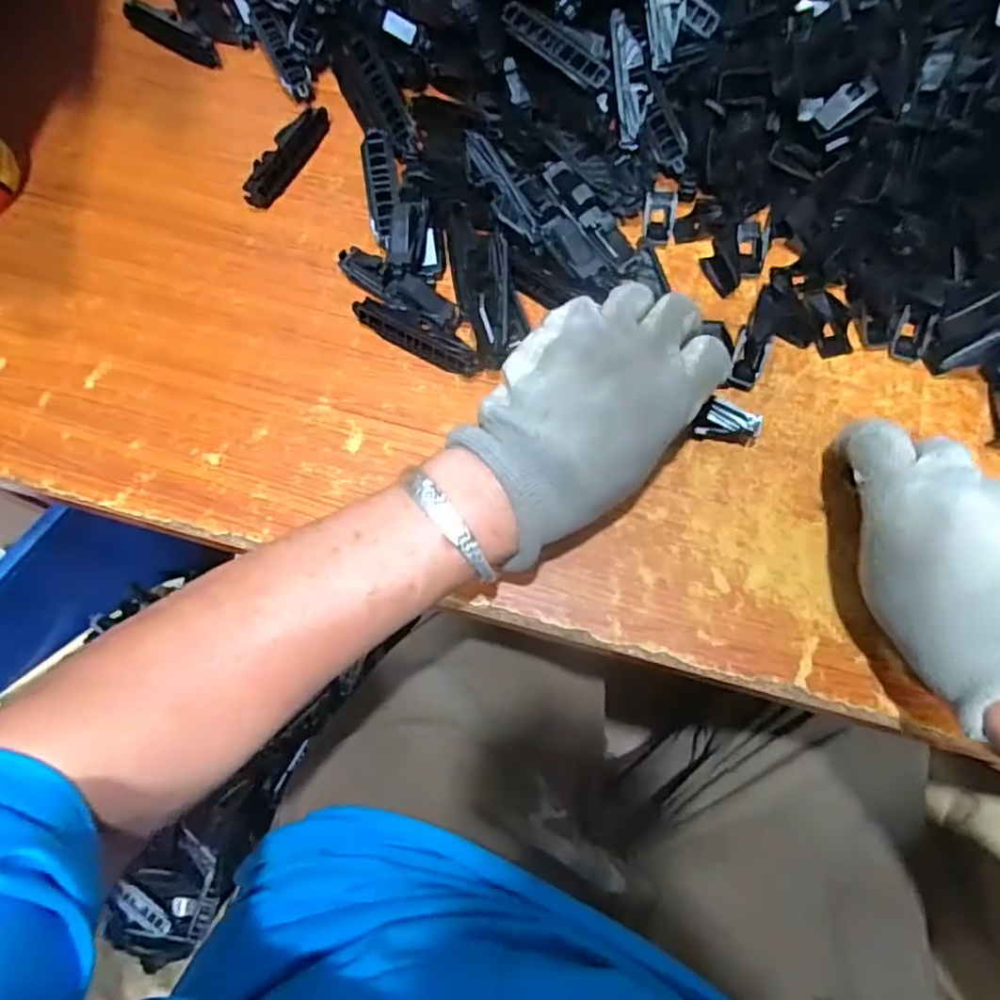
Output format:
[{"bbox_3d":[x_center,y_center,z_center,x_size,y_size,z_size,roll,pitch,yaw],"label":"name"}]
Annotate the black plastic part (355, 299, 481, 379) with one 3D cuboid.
[{"bbox_3d":[-0.046,-0.094,0.376,0.080,0.012,0.018,31,76,10],"label":"black plastic part"}]

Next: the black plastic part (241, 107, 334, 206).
[{"bbox_3d":[-0.138,-0.221,0.419,0.021,0.011,0.081,26,75,9],"label":"black plastic part"}]

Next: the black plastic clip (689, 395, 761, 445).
[{"bbox_3d":[0.124,-0.043,0.353,0.034,0.020,0.019,5,73,2],"label":"black plastic clip"}]

